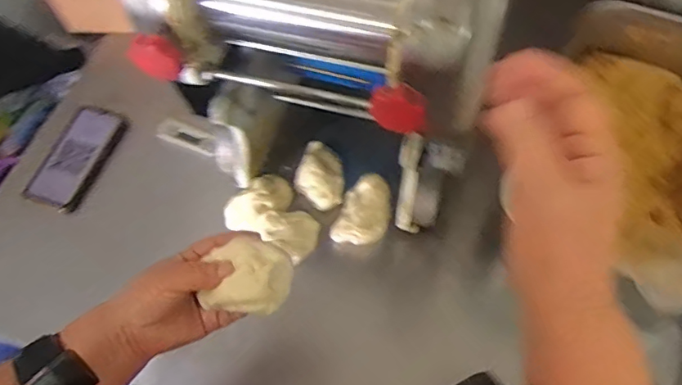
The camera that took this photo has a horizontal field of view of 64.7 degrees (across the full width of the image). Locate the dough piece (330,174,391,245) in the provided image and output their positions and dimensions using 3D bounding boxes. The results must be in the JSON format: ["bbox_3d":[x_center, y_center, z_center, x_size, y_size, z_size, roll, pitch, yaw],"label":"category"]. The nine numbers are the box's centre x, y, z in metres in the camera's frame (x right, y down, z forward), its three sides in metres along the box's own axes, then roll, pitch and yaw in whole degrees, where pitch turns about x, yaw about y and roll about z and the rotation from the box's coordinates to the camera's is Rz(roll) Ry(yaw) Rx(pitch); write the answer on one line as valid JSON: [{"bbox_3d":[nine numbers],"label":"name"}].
[{"bbox_3d":[0.030,0.022,0.685,0.062,0.031,0.091,16,62,11],"label":"dough piece"}]

